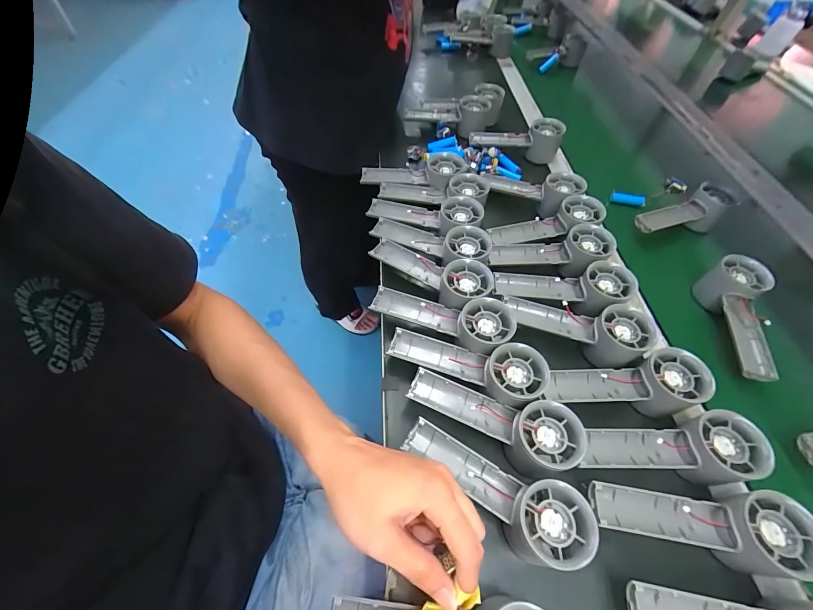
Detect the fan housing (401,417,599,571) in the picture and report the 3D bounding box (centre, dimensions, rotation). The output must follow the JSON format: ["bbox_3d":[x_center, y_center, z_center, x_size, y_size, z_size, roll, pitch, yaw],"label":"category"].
[{"bbox_3d":[0.067,0.149,0.282,0.151,0.042,0.054,24,57,13],"label":"fan housing"}]

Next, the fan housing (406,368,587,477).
[{"bbox_3d":[0.079,0.100,0.319,0.157,0.035,0.052,23,57,12],"label":"fan housing"}]

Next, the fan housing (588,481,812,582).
[{"bbox_3d":[0.239,0.183,0.291,0.158,0.046,0.055,3,54,14],"label":"fan housing"}]

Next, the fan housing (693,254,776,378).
[{"bbox_3d":[0.408,0.016,0.416,0.049,0.064,0.158,9,55,3],"label":"fan housing"}]

